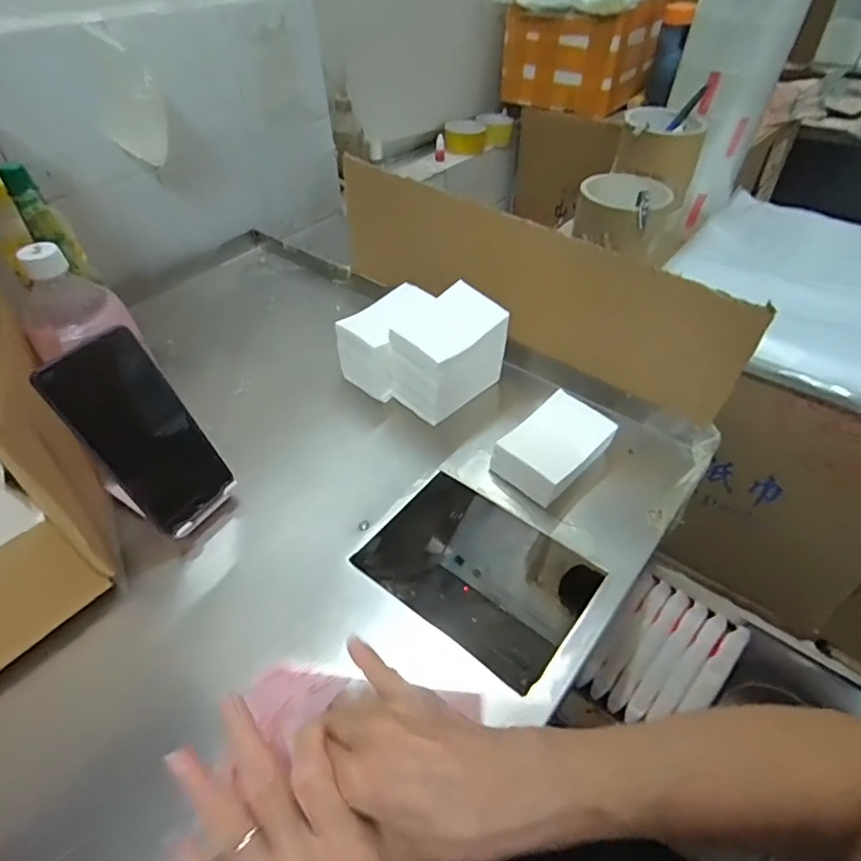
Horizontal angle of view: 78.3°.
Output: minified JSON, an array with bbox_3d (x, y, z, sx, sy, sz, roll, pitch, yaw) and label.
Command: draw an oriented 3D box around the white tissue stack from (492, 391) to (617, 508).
[{"bbox_3d":[0.121,0.017,0.497,0.073,0.046,0.113,34,54,30],"label":"white tissue stack"}]

